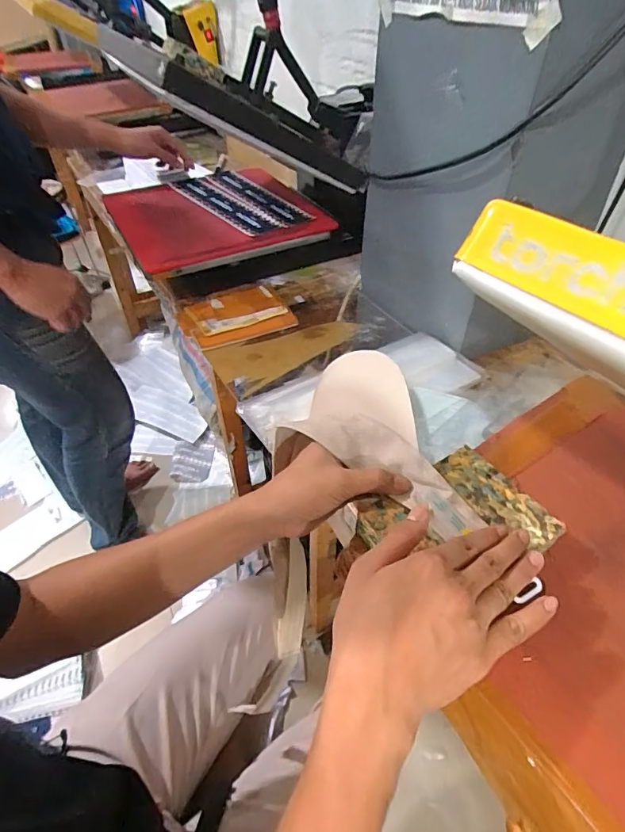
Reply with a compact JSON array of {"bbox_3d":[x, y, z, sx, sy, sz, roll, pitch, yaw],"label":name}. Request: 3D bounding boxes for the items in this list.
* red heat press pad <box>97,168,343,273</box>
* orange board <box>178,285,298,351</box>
[{"bbox_3d":[-0.204,-0.431,0.967,0.377,0.045,0.420,-22,50,-19],"label":"red heat press pad"},{"bbox_3d":[-0.144,-0.191,0.857,0.187,0.028,0.142,-22,50,-19],"label":"orange board"}]

